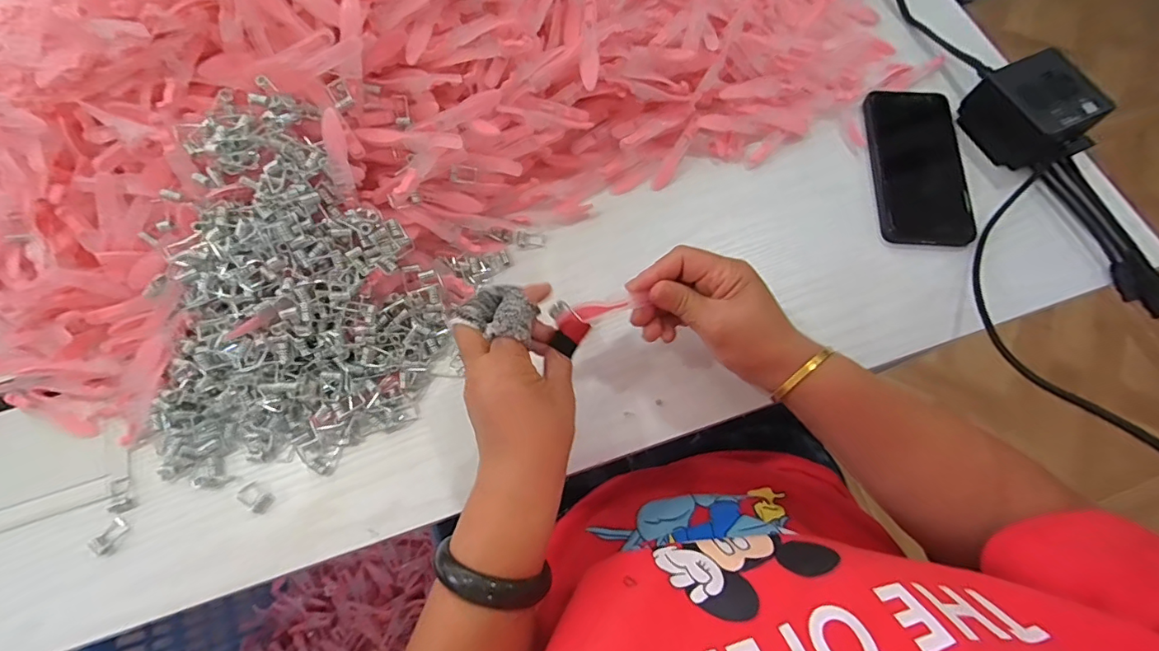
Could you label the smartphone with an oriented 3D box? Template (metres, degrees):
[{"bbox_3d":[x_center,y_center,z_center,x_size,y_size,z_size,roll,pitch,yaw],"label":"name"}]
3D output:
[{"bbox_3d":[0.302,-0.142,0.441,0.080,0.012,0.151,3,71,1],"label":"smartphone"}]

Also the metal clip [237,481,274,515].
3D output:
[{"bbox_3d":[-0.236,0.125,0.361,0.025,0.008,0.016,27,73,9],"label":"metal clip"}]

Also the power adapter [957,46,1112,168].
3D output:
[{"bbox_3d":[0.393,-0.183,0.427,0.076,0.049,0.088,-27,73,-9],"label":"power adapter"}]

